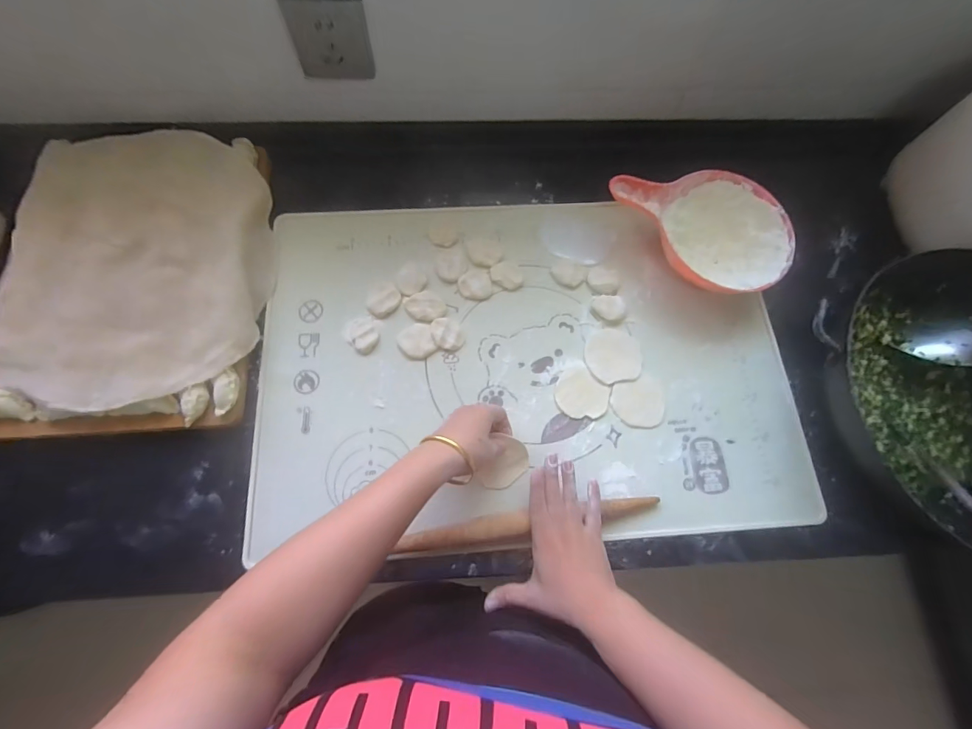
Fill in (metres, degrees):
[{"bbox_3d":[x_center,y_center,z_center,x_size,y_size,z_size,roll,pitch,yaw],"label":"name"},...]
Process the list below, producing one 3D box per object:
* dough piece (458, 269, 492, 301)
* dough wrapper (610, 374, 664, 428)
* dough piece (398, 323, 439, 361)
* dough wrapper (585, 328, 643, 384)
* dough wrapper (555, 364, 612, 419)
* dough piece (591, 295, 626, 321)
[{"bbox_3d":[-0.014,-0.104,0.546,0.044,0.005,0.040,2,73,0],"label":"dough piece"},{"bbox_3d":[0.186,0.046,0.505,0.064,0.004,0.060,-19,74,-6],"label":"dough wrapper"},{"bbox_3d":[-0.086,-0.028,0.519,0.043,0.006,0.045,-19,74,-6],"label":"dough piece"},{"bbox_3d":[0.160,-0.012,0.526,0.068,0.005,0.069,-1,73,-1],"label":"dough wrapper"},{"bbox_3d":[0.116,0.036,0.509,0.065,0.004,0.060,0,73,0],"label":"dough wrapper"},{"bbox_3d":[0.158,-0.073,0.537,0.042,0.005,0.035,2,73,0],"label":"dough piece"}]

